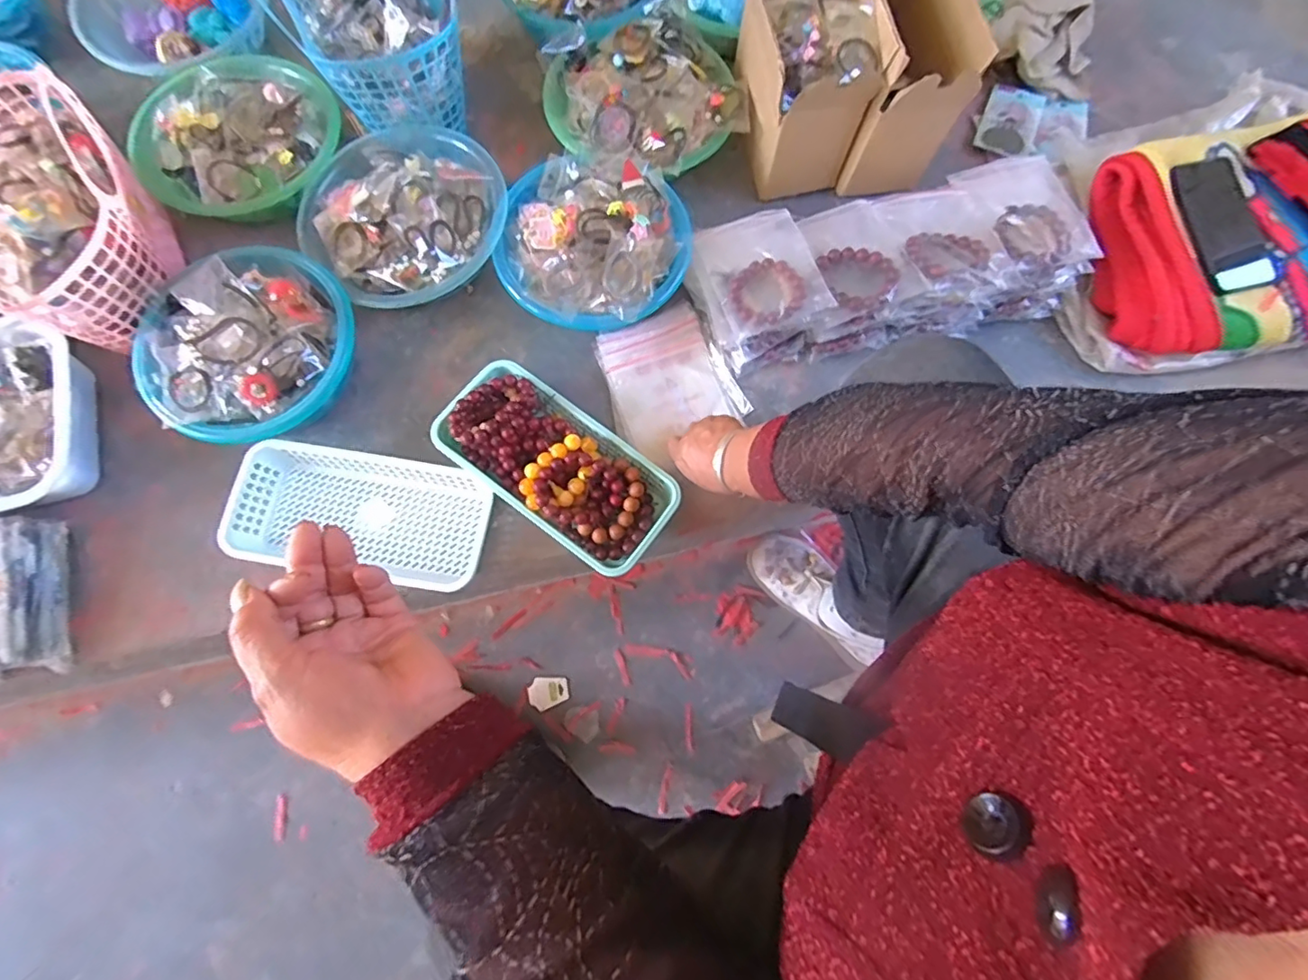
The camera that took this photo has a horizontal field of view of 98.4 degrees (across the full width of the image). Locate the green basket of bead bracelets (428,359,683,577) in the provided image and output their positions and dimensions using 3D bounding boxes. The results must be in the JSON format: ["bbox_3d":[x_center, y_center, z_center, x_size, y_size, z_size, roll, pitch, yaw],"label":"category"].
[{"bbox_3d":[-0.107,-0.027,0.616,0.263,0.062,0.126,36,77,8],"label":"green basket of bead bracelets"}]

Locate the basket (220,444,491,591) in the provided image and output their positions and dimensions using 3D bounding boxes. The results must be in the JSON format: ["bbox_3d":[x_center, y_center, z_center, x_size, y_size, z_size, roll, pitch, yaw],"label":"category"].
[{"bbox_3d":[-0.316,0.030,0.616,0.267,0.043,0.132,9,75,1],"label":"basket"}]

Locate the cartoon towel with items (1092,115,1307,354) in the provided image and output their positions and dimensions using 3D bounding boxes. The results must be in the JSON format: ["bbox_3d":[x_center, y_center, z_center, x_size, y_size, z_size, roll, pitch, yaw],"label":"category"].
[{"bbox_3d":[0.812,-0.329,0.694,0.541,0.137,0.276,-11,75,-5],"label":"cartoon towel with items"}]

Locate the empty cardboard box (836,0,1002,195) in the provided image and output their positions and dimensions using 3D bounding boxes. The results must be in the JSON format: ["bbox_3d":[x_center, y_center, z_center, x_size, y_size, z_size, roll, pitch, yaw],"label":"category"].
[{"bbox_3d":[0.288,-0.516,0.703,0.115,0.195,0.227,-11,75,-5],"label":"empty cardboard box"}]

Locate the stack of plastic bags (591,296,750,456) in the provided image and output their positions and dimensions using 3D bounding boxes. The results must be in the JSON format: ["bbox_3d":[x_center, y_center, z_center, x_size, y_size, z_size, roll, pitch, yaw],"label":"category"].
[{"bbox_3d":[0.015,-0.132,0.675,0.146,0.030,0.157,-29,77,-9],"label":"stack of plastic bags"}]

